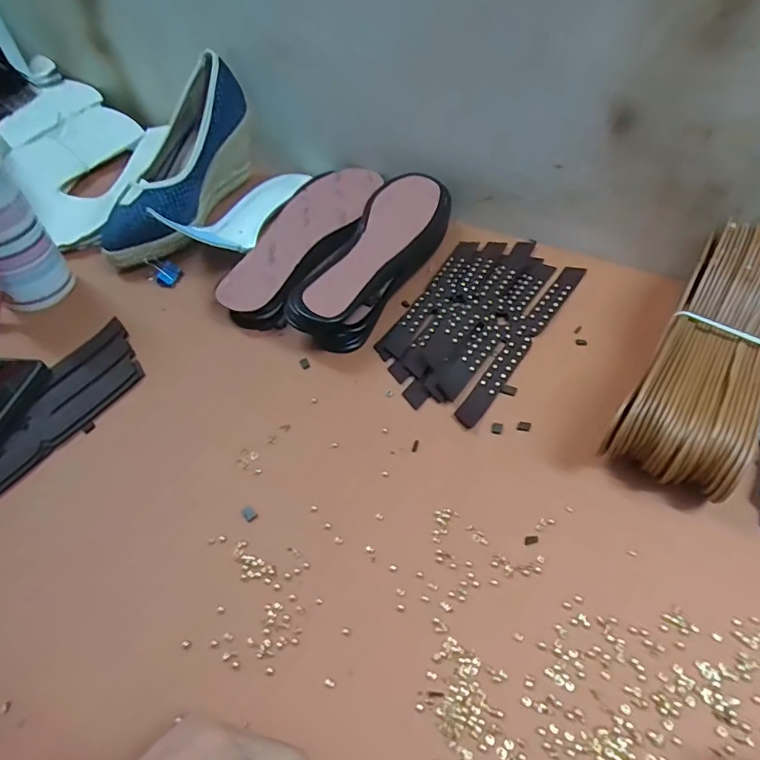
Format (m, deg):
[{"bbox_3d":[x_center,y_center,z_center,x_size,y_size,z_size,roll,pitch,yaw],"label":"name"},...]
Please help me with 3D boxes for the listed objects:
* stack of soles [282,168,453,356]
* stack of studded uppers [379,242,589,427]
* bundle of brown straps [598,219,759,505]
[{"bbox_3d":[0.000,-0.116,0.478,0.071,0.051,0.221,20,54,17],"label":"stack of soles"},{"bbox_3d":[0.090,-0.063,0.459,0.114,0.016,0.221,29,57,23],"label":"stack of studded uppers"},{"bbox_3d":[0.249,-0.019,0.373,0.077,0.080,0.228,28,57,22],"label":"bundle of brown straps"}]

